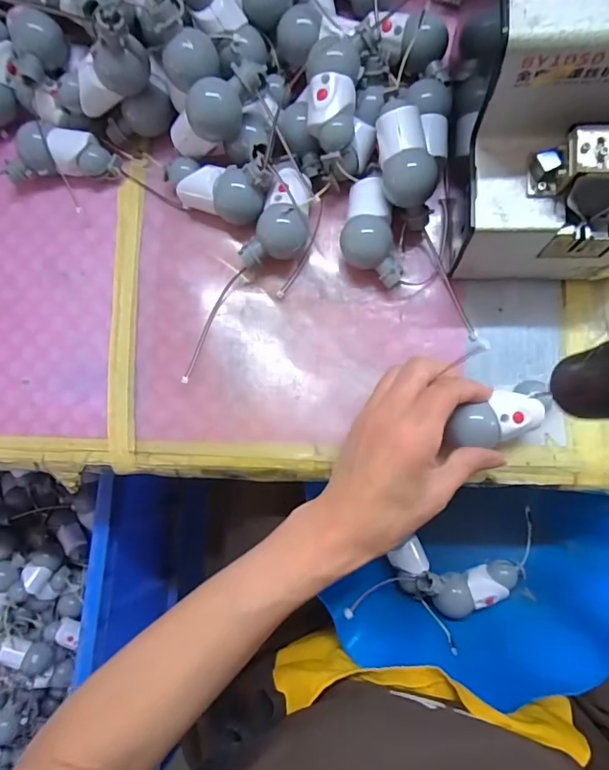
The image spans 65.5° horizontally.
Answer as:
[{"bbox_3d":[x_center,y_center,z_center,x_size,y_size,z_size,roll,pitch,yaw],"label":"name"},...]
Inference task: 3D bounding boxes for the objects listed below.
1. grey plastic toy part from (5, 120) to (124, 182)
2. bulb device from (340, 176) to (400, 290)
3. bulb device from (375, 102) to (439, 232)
[{"bbox_3d":[-0.187,-0.180,0.369,0.082,0.028,0.038,0,87,6],"label":"grey plastic toy part"},{"bbox_3d":[0.044,-0.105,0.338,0.035,0.029,0.074,-11,85,5],"label":"bulb device"},{"bbox_3d":[0.068,-0.148,0.318,0.033,0.030,0.082,-15,106,5],"label":"bulb device"}]

